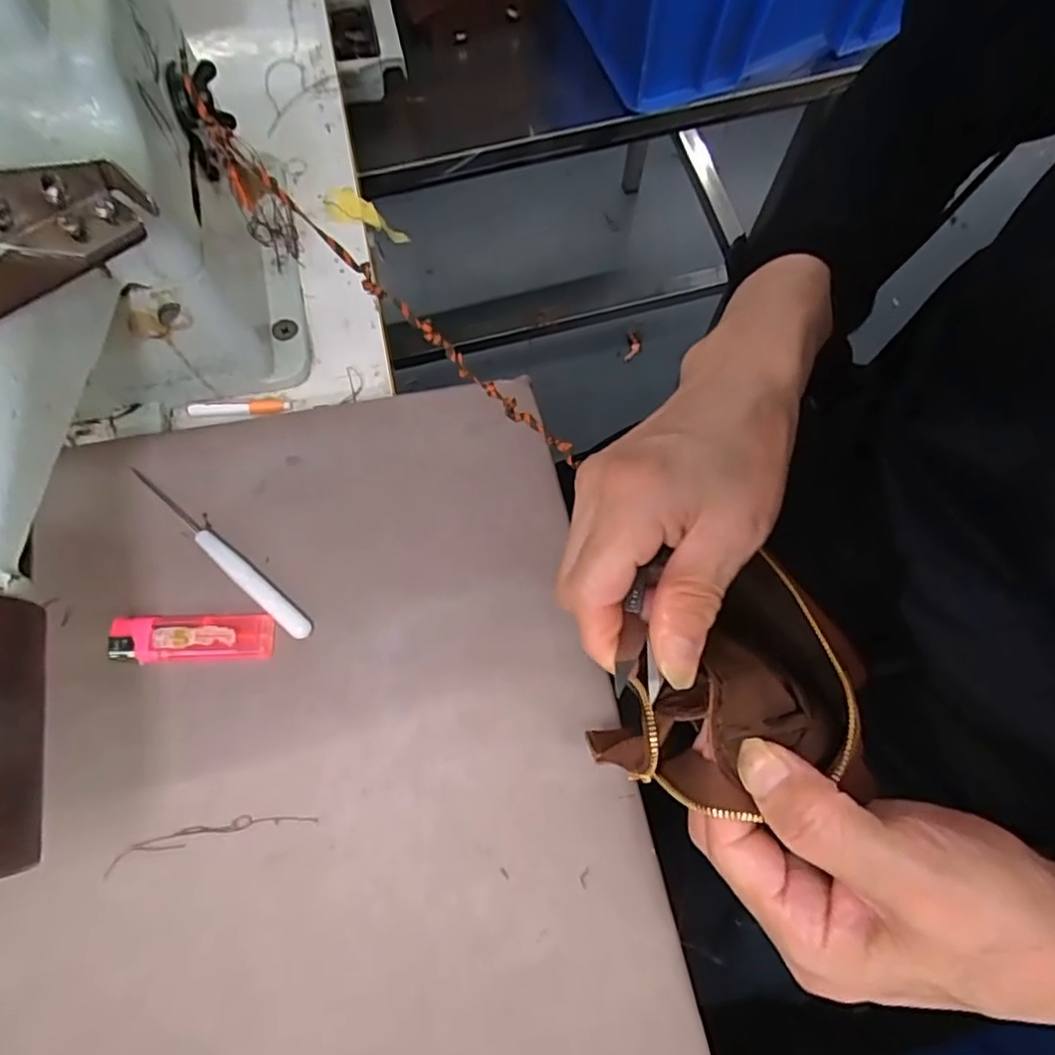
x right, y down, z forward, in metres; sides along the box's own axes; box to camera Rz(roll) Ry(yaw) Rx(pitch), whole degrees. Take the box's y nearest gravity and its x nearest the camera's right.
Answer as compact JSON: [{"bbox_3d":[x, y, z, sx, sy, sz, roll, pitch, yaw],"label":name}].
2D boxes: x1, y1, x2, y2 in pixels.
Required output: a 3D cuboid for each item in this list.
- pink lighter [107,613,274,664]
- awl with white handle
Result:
[{"bbox_3d":[-0.172,0.056,0.319,0.078,0.010,0.024,-2,73,0],"label":"pink lighter"},{"bbox_3d":[-0.167,0.015,0.335,0.133,0.008,0.012,38,77,12],"label":"awl with white handle"}]

